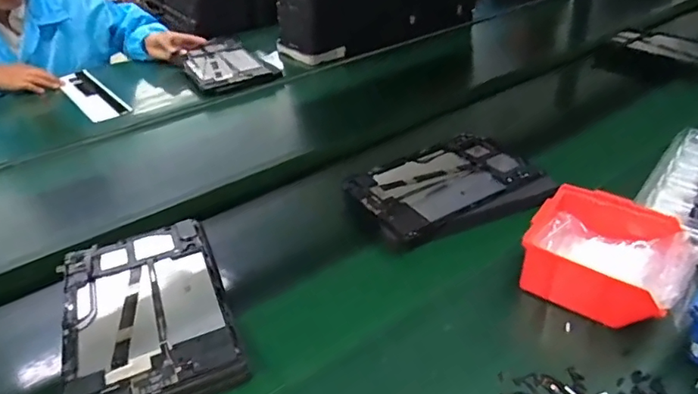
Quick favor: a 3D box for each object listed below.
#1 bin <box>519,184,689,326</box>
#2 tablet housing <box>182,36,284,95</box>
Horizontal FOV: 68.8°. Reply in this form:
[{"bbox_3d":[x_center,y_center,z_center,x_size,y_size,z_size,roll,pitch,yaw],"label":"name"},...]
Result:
[{"bbox_3d":[0.261,0.064,0.523,0.137,0.073,0.124,19,41,31],"label":"bin"},{"bbox_3d":[-0.269,-0.285,1.090,0.157,0.022,0.242,-20,43,-24],"label":"tablet housing"}]

